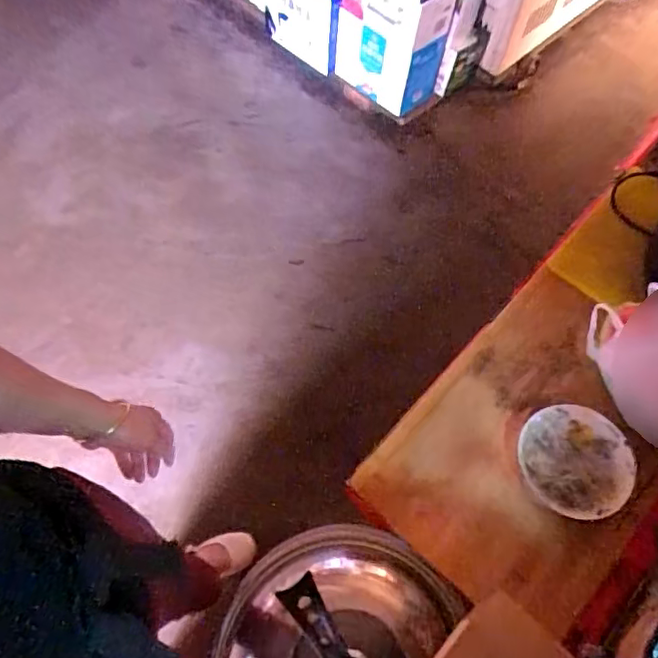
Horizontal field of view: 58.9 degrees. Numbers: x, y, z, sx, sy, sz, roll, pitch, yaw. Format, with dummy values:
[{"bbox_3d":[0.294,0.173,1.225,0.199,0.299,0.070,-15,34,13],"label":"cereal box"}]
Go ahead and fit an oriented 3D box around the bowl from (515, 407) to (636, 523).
[{"bbox_3d":[0.395,0.205,0.932,0.174,0.054,0.168,1,64,-2],"label":"bowl"}]

